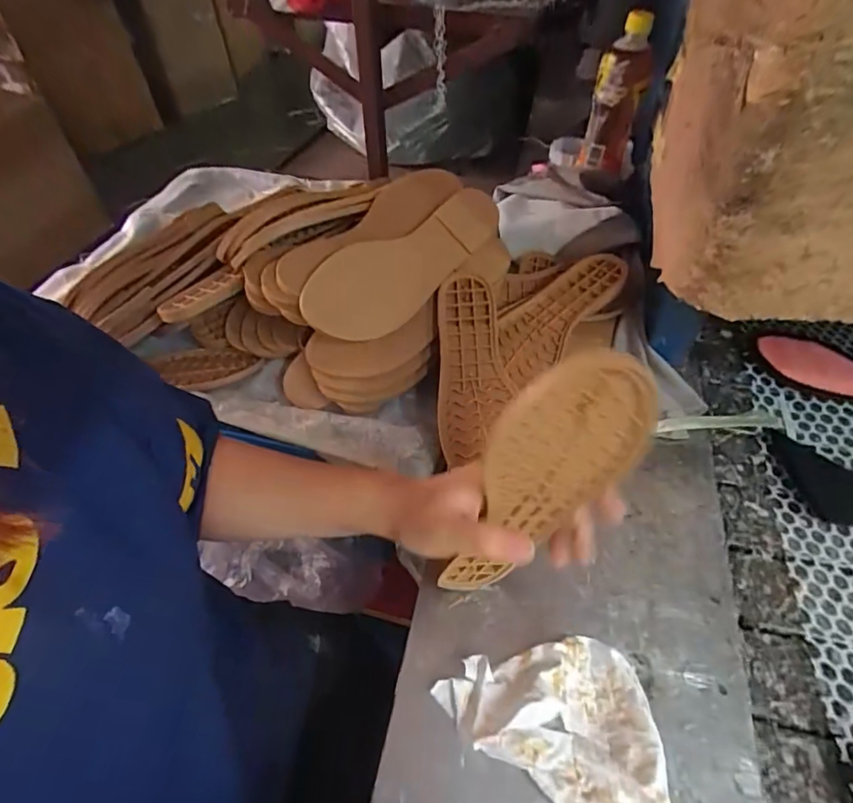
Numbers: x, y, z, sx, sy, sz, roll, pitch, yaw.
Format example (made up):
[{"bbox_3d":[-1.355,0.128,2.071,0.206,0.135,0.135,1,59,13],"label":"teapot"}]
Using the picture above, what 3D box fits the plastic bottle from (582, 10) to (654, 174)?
[{"bbox_3d":[0.252,-0.399,0.688,0.065,0.179,0.057,11,50,12],"label":"plastic bottle"}]

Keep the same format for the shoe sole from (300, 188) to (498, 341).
[{"bbox_3d":[-0.014,-0.133,0.507,0.229,0.012,0.083,-35,101,-23],"label":"shoe sole"}]

